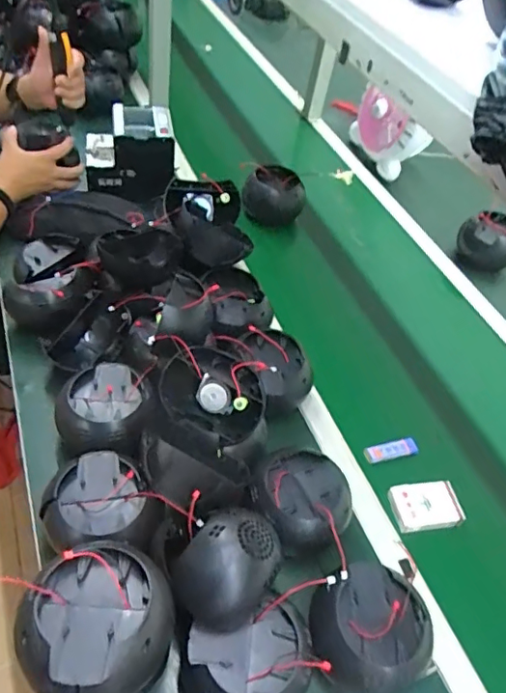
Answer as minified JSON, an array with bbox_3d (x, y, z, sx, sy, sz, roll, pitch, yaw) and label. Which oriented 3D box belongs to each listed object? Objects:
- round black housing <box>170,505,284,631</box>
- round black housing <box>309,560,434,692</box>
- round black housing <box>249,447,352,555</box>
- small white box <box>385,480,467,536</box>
[{"bbox_3d":[-0.022,0.231,0.575,0.090,0.071,0.120,38,52,22],"label":"round black housing"},{"bbox_3d":[0.126,0.311,0.590,0.123,0.076,0.118,6,48,-6],"label":"round black housing"},{"bbox_3d":[0.058,0.196,0.683,0.119,0.074,0.117,6,48,-6],"label":"round black housing"},{"bbox_3d":[0.237,0.221,0.745,0.089,0.026,0.062,0,48,-11],"label":"small white box"}]

